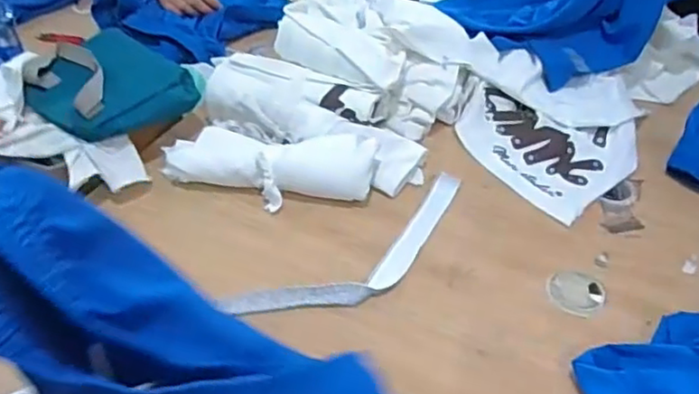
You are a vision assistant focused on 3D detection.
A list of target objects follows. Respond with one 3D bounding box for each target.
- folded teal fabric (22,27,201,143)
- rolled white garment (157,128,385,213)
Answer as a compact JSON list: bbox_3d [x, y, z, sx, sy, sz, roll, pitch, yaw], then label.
[{"bbox_3d":[-0.333,-0.148,0.865,0.170,0.093,0.184,31,50,29],"label":"folded teal fabric"},{"bbox_3d":[-0.102,-0.038,0.806,0.268,0.058,0.083,2,42,1],"label":"rolled white garment"}]

